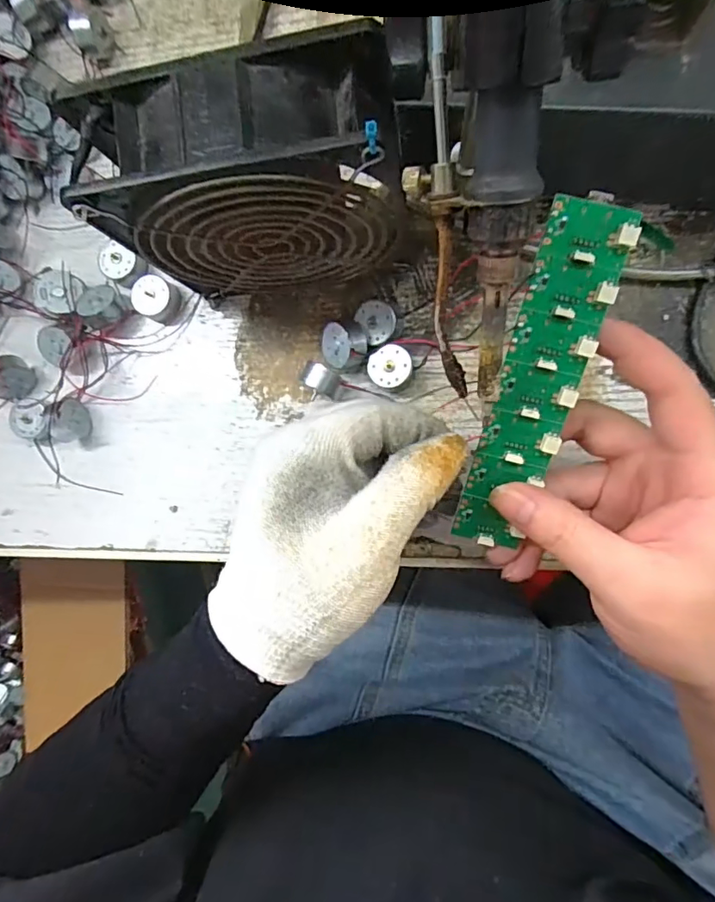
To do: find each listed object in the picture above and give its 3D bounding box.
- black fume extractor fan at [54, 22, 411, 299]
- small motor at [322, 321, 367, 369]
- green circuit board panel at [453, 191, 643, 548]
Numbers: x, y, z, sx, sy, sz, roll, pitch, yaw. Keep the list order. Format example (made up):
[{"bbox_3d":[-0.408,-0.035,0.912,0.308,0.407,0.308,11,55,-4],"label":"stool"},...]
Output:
[{"bbox_3d":[-0.039,-0.110,0.229,0.119,0.122,0.047,-4,90,8],"label":"black fume extractor fan"},{"bbox_3d":[-0.007,-0.057,0.273,0.023,0.013,0.023,13,110,38],"label":"small motor"},{"bbox_3d":[0.070,-0.024,0.203,0.030,0.005,0.139,17,110,7],"label":"green circuit board panel"}]

